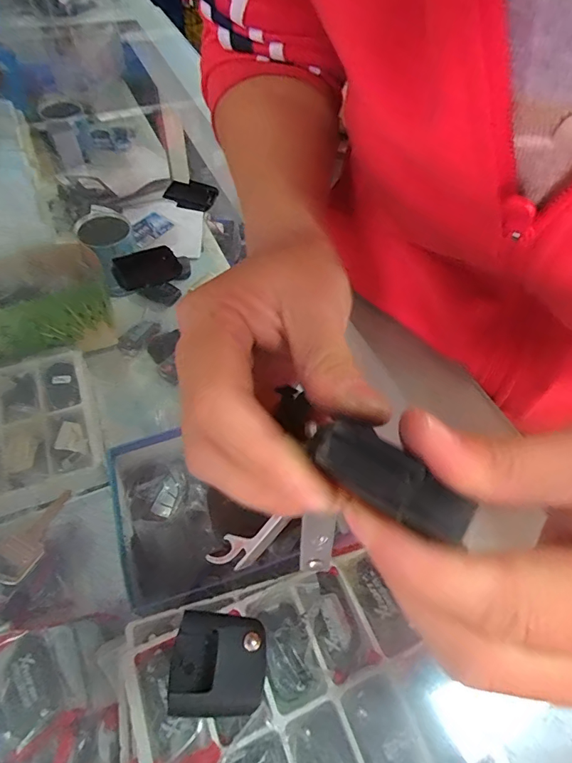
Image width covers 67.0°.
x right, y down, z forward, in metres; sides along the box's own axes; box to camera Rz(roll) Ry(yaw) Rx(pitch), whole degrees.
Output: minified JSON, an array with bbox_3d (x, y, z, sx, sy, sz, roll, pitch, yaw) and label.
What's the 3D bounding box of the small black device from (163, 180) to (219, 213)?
[{"bbox_3d":[-0.080,-0.156,0.363,0.040,0.010,0.030,14,55,6],"label":"small black device"}]

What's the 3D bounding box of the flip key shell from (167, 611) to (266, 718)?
[{"bbox_3d":[-0.027,0.110,0.169,0.036,0.012,0.033,4,54,-1],"label":"flip key shell"}]

